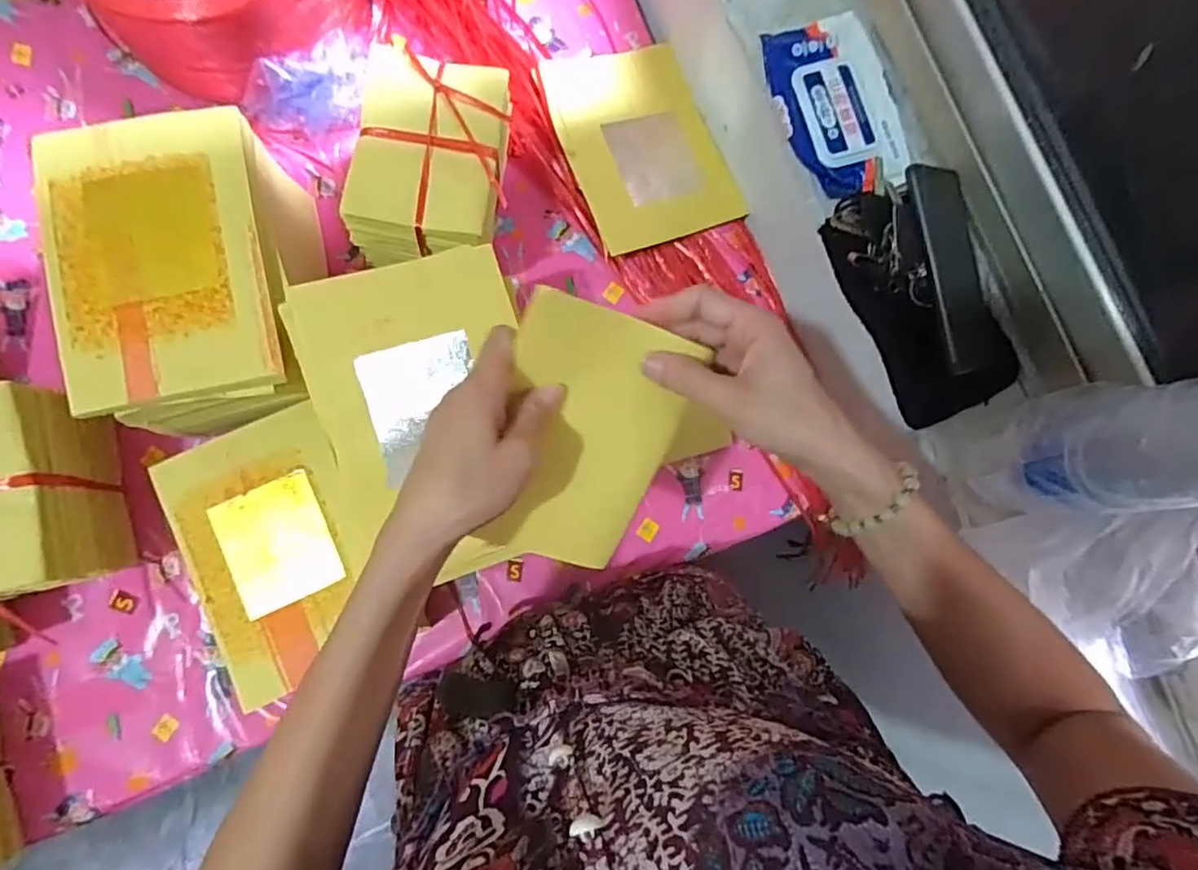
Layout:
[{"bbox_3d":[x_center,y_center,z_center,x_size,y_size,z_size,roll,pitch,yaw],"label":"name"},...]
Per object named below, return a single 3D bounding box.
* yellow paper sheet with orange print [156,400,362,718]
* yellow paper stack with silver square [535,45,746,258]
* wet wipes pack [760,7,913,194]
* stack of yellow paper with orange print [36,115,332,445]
[{"bbox_3d":[-0.289,0.104,0.539,0.146,0.015,0.224,-22,85,-7],"label":"yellow paper sheet with orange print"},{"bbox_3d":[0.044,-0.329,0.672,0.167,0.017,0.240,-20,80,-12],"label":"yellow paper stack with silver square"},{"bbox_3d":[0.213,-0.296,0.546,0.103,0.025,0.171,-11,84,-6],"label":"wet wipes pack"},{"bbox_3d":[-0.346,-0.131,0.548,0.177,0.153,0.251,-13,85,-6],"label":"stack of yellow paper with orange print"}]

